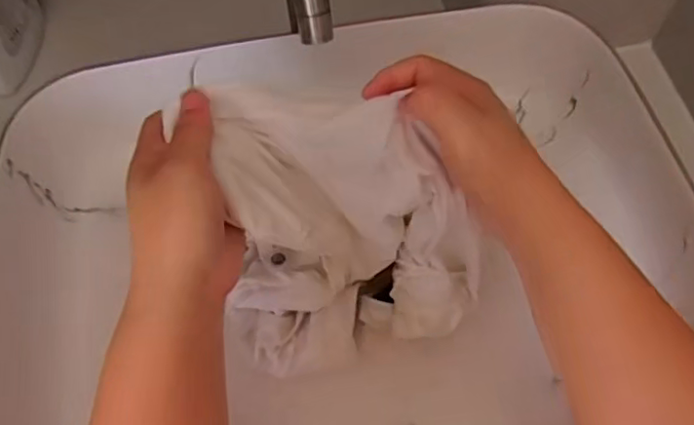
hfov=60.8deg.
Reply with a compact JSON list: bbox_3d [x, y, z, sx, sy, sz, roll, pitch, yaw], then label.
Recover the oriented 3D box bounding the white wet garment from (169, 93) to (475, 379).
[{"bbox_3d":[-0.002,0.014,0.401,0.172,0.194,0.120,-15,62,-6],"label":"white wet garment"}]

